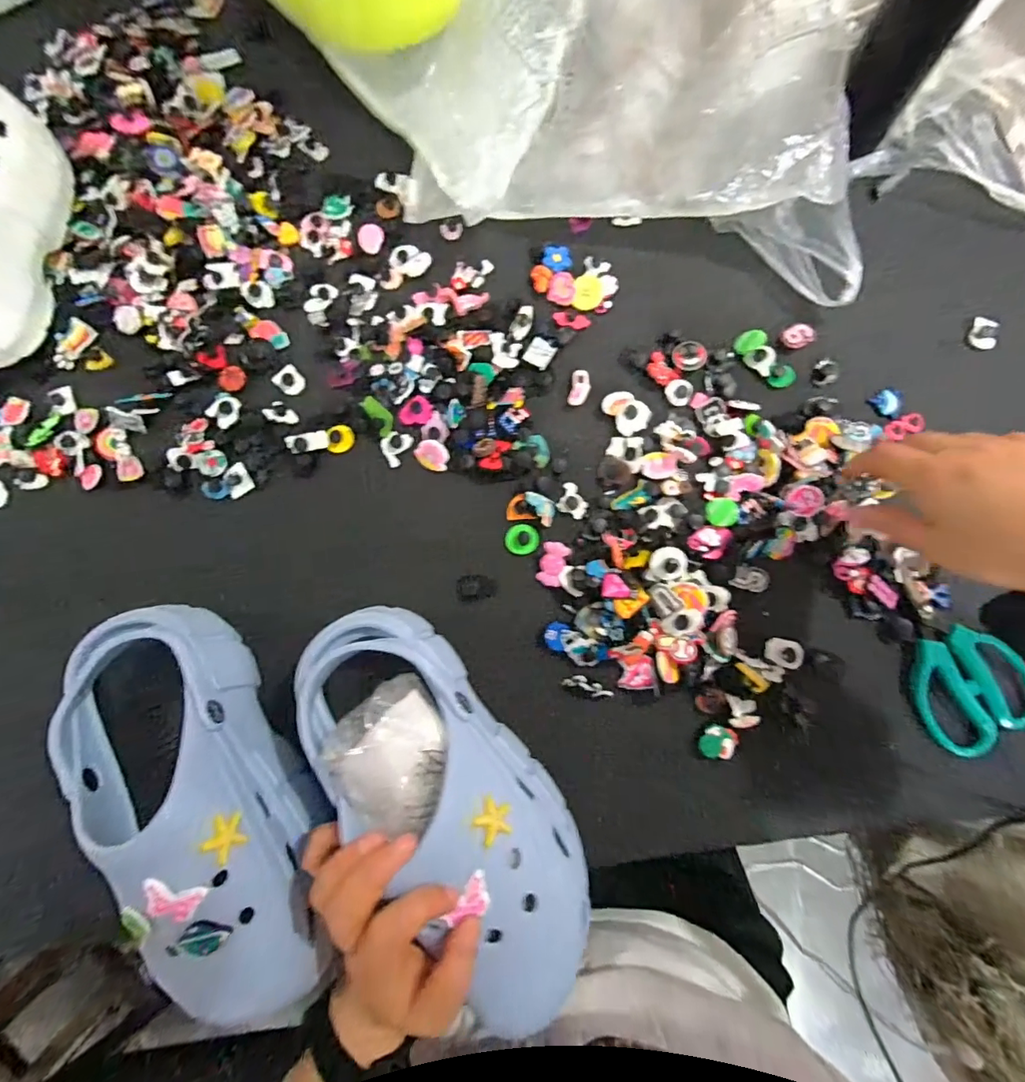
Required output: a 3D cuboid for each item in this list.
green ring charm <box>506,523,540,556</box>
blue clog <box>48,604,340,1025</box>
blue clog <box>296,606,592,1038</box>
[{"bbox_3d":[0.008,-0.002,0.391,0.026,0.004,0.024,-1,79,0],"label":"green ring charm"},{"bbox_3d":[-0.200,0.164,0.302,0.107,0.089,0.256,-31,81,-5],"label":"blue clog"},{"bbox_3d":[-0.042,0.152,0.295,0.098,0.083,0.252,-37,82,-6],"label":"blue clog"}]

